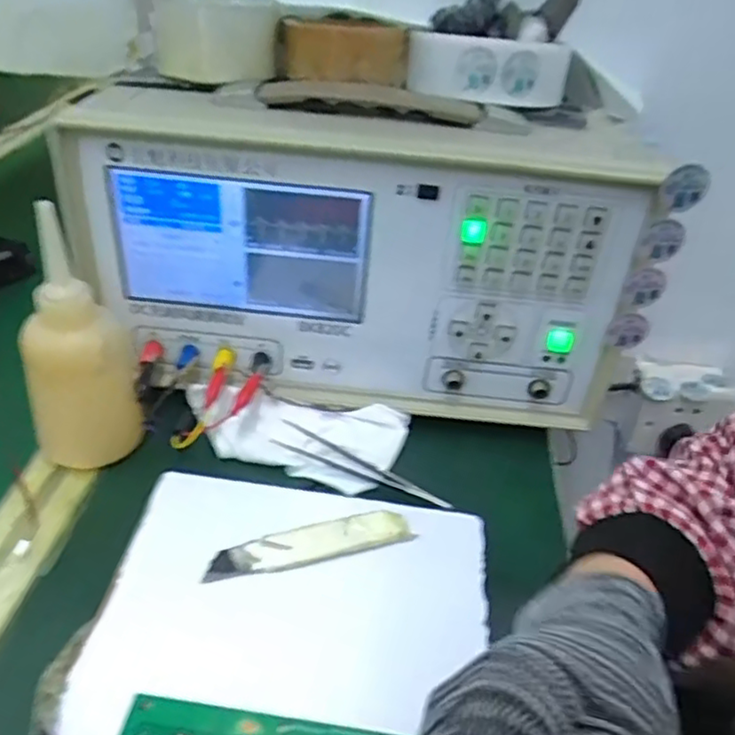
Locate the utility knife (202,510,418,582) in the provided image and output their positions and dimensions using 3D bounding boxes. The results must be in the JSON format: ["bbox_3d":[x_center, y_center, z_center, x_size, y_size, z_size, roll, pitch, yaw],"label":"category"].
[{"bbox_3d":[-0.031,0.099,0.367,0.112,0.010,0.026,-6,37,-16],"label":"utility knife"}]

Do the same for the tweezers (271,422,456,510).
[{"bbox_3d":[-0.004,0.062,0.426,0.122,0.011,0.018,18,38,17],"label":"tweezers"}]

